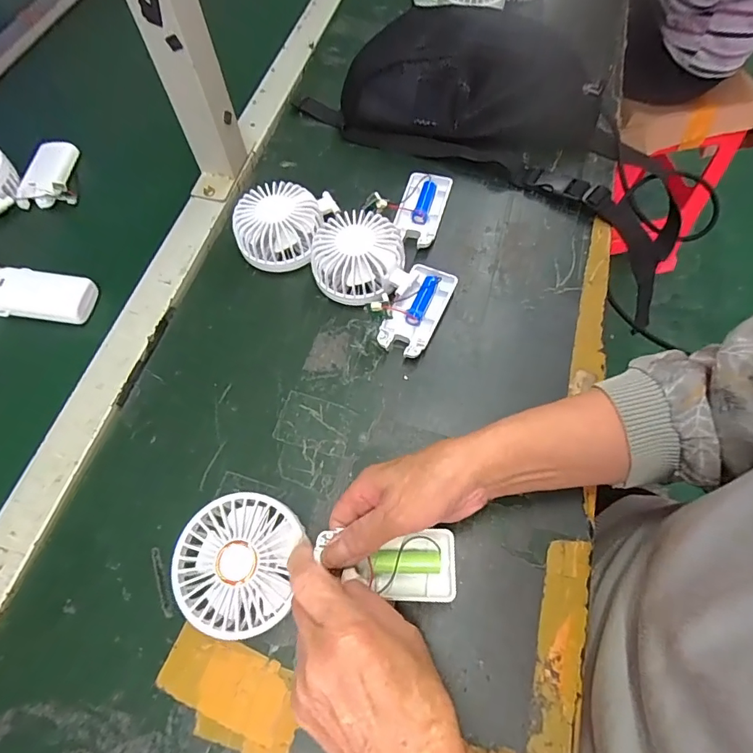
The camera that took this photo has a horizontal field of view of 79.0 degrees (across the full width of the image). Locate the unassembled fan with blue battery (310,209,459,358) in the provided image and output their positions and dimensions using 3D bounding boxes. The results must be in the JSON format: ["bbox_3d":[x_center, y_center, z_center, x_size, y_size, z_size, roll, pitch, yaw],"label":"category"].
[{"bbox_3d":[0.005,-0.093,0.422,0.146,0.045,0.093,38,72,18],"label":"unassembled fan with blue battery"}]

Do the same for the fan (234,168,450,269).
[{"bbox_3d":[-0.030,-0.164,0.459,0.221,0.045,0.087,-12,65,-4],"label":"fan"}]

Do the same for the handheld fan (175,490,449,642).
[{"bbox_3d":[-0.041,0.128,0.305,0.184,0.025,0.082,6,65,-3],"label":"handheld fan"}]

